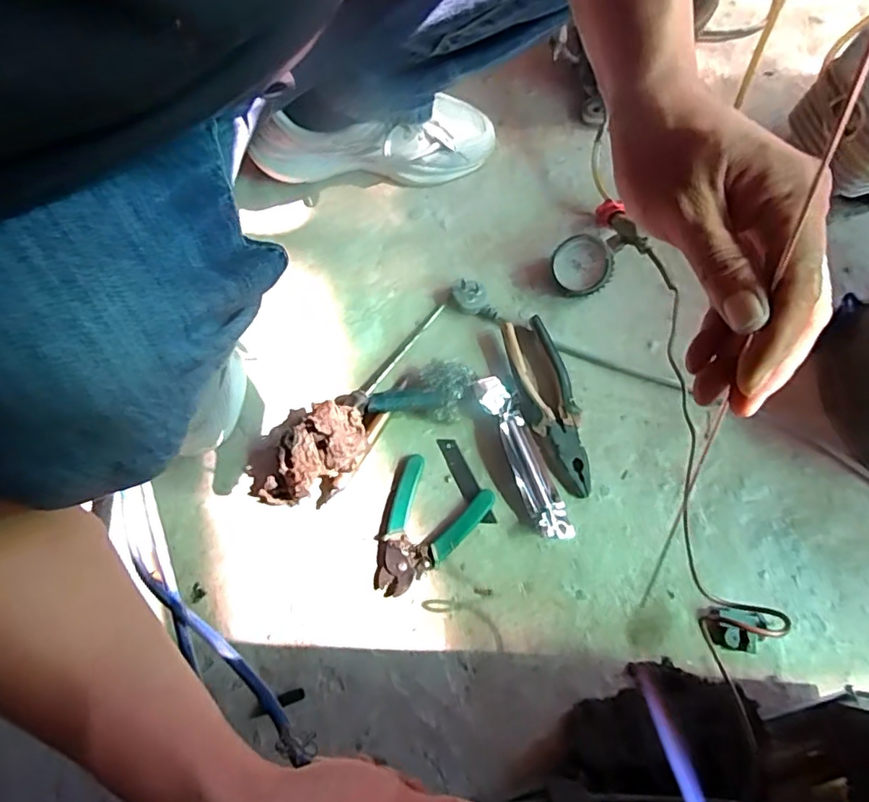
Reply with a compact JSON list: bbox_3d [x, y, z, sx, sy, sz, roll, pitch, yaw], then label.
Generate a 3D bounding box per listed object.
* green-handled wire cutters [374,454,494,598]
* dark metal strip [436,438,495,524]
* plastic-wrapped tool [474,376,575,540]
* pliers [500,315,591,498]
[{"bbox_3d":[-0.012,0.127,0.554,0.090,0.016,0.126,27,74,9],"label":"green-handled wire cutters"},{"bbox_3d":[0.031,0.080,0.577,0.019,0.010,0.097,-24,73,-7],"label":"dark metal strip"},{"bbox_3d":[0.088,0.054,0.573,0.037,0.018,0.174,-21,72,-6],"label":"plastic-wrapped tool"},{"bbox_3d":[0.120,0.003,0.592,0.050,0.018,0.191,-15,72,-5],"label":"pliers"}]

